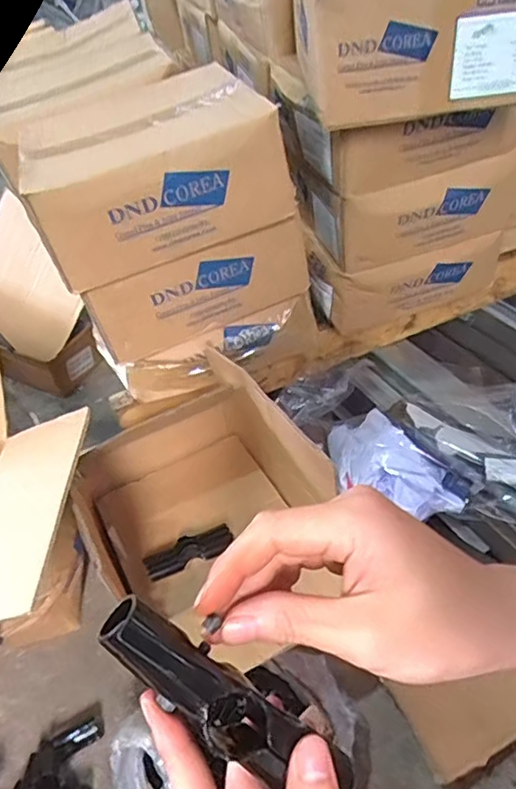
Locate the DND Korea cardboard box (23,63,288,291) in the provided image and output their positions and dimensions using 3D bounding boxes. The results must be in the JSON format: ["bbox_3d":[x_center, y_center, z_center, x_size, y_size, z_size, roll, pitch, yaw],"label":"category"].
[{"bbox_3d":[-0.152,-0.312,0.781,0.299,0.154,0.273,-18,44,-11],"label":"DND Korea cardboard box"}]

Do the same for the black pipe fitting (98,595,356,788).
[{"bbox_3d":[-0.015,0.137,0.254,0.032,0.127,0.028,-29,22,47],"label":"black pipe fitting"}]

